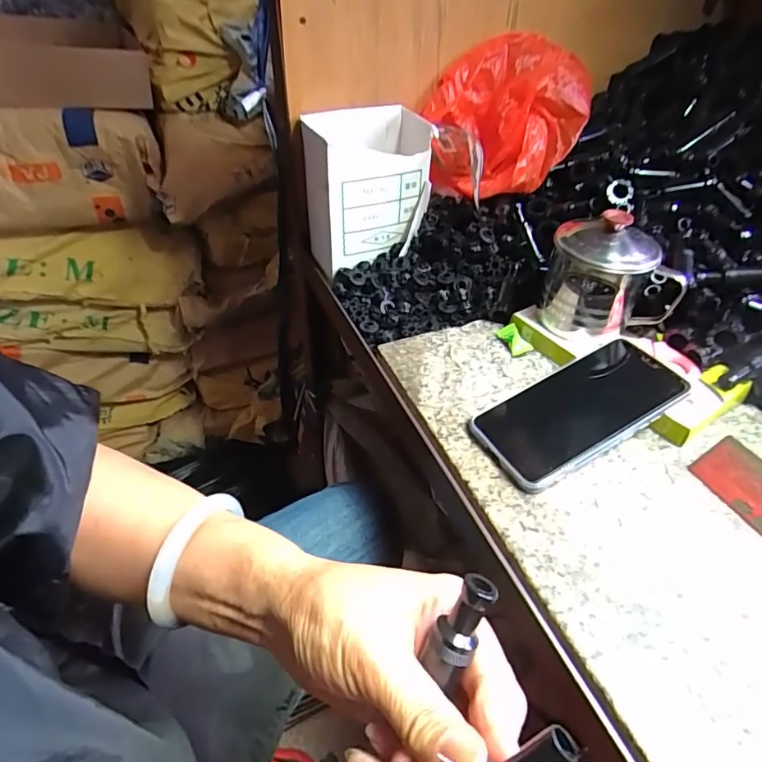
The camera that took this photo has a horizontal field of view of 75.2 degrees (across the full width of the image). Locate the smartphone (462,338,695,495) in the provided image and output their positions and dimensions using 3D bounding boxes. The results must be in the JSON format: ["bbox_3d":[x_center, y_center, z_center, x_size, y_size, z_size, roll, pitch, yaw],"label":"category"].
[{"bbox_3d":[0.149,0.020,0.371,0.156,0.010,0.073,-24,45,-15],"label":"smartphone"}]

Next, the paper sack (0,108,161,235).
[{"bbox_3d":[-0.598,-0.317,0.773,0.475,0.180,0.095,-16,46,-18],"label":"paper sack"}]

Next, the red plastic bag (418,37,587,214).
[{"bbox_3d":[0.138,-0.277,0.531,0.165,0.121,0.121,-21,47,-22],"label":"red plastic bag"}]

